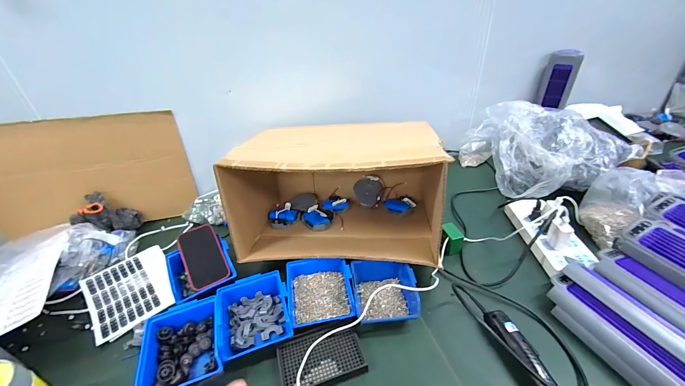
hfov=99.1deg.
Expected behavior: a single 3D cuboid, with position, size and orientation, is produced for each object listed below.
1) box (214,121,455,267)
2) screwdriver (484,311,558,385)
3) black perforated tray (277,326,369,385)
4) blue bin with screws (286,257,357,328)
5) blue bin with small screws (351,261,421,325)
[{"bbox_3d":[-0.006,-0.012,0.659,0.420,0.250,0.299,-1,35,6],"label":"box"},{"bbox_3d":[0.291,0.278,0.421,0.033,0.042,0.226,-13,35,-11],"label":"screwdriver"},{"bbox_3d":[-0.035,0.269,0.477,0.133,0.015,0.088,-13,36,-11],"label":"black perforated tray"},{"bbox_3d":[-0.042,0.183,0.554,0.116,0.050,0.124,-7,35,-3],"label":"blue bin with screws"},{"bbox_3d":[0.077,0.184,0.551,0.114,0.057,0.128,-5,35,-1],"label":"blue bin with small screws"}]

